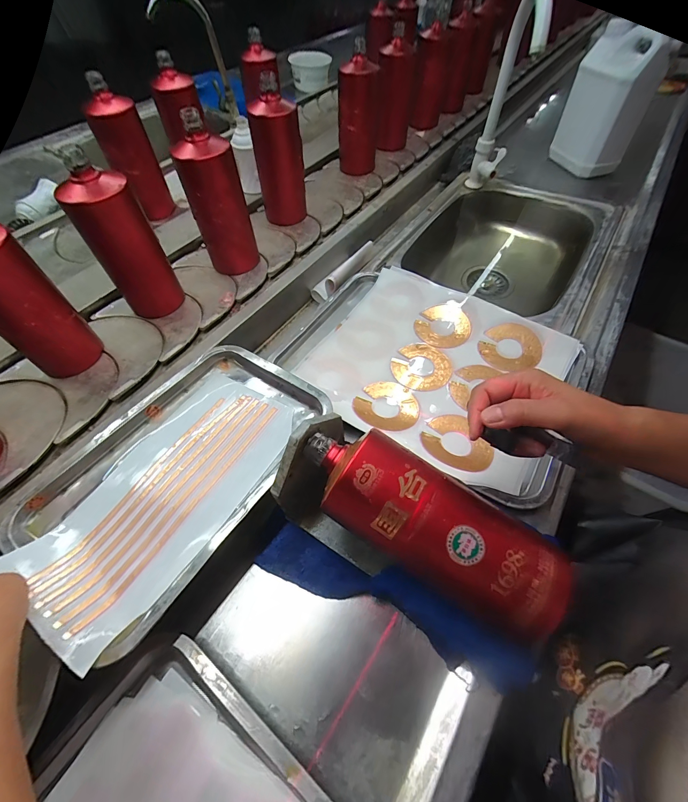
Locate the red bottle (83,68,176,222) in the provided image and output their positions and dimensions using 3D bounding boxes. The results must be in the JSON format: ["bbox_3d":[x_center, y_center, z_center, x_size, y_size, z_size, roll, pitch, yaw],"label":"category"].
[{"bbox_3d":[-0.386,-0.446,0.615,0.066,0.199,0.068,12,59,7],"label":"red bottle"}]

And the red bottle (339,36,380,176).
[{"bbox_3d":[0.032,-0.610,0.725,0.086,0.203,0.089,1,59,0],"label":"red bottle"}]

